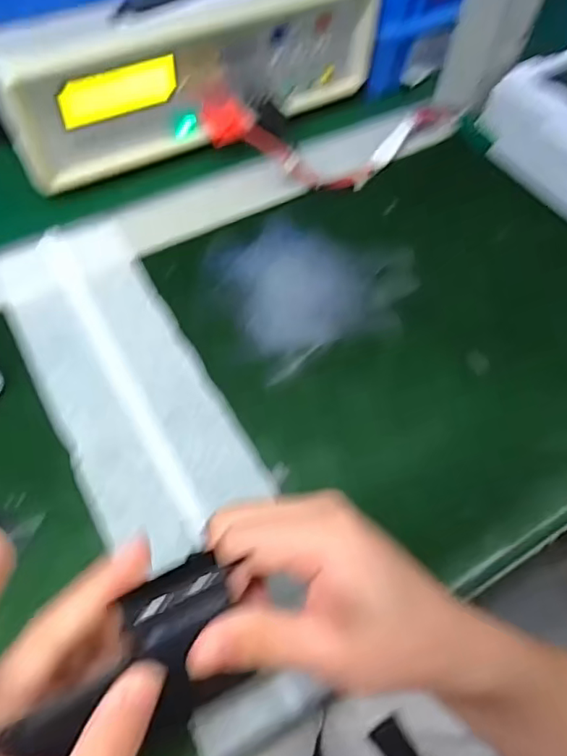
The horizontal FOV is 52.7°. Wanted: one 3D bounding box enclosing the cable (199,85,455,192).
[{"bbox_3d":[0.039,-0.188,0.457,0.203,0.018,0.078,-2,79,-14],"label":"cable"}]

